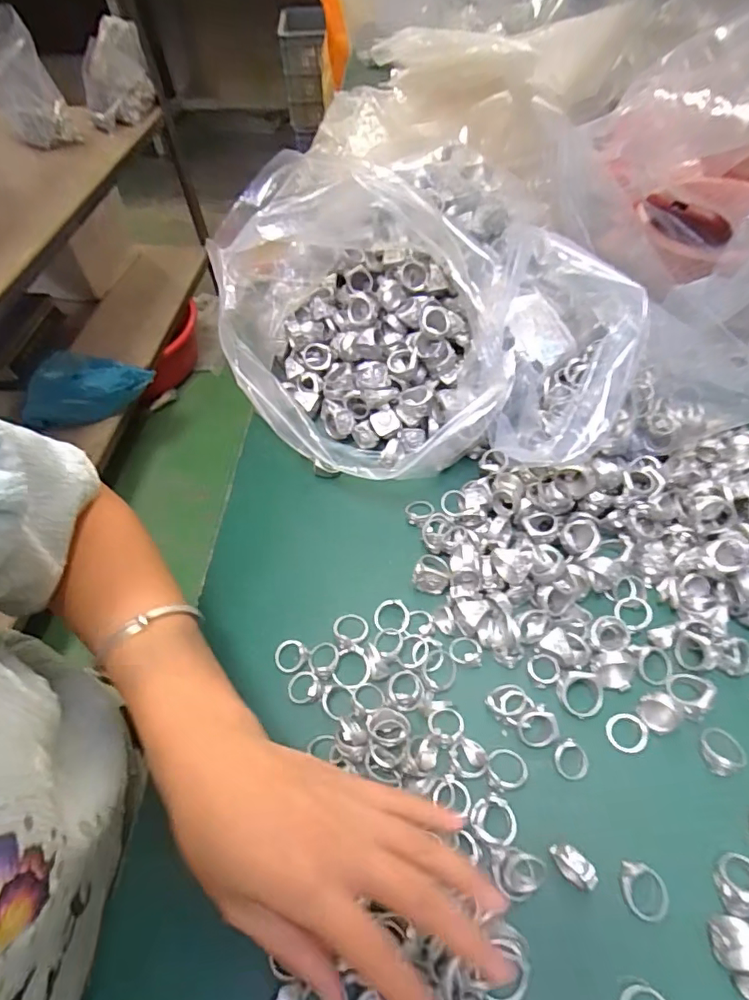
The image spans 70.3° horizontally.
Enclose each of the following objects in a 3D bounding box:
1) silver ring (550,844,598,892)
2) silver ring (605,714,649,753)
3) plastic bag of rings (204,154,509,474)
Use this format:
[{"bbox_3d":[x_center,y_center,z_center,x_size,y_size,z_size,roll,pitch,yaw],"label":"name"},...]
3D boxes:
[{"bbox_3d":[0.105,0.194,0.282,0.010,0.025,0.024,-35,58,-20],"label":"silver ring"},{"bbox_3d":[0.155,0.143,0.326,0.023,0.006,0.022,-2,53,3],"label":"silver ring"},{"bbox_3d":[-0.014,-0.151,0.453,0.242,0.169,0.253,0,53,5],"label":"plastic bag of rings"}]

